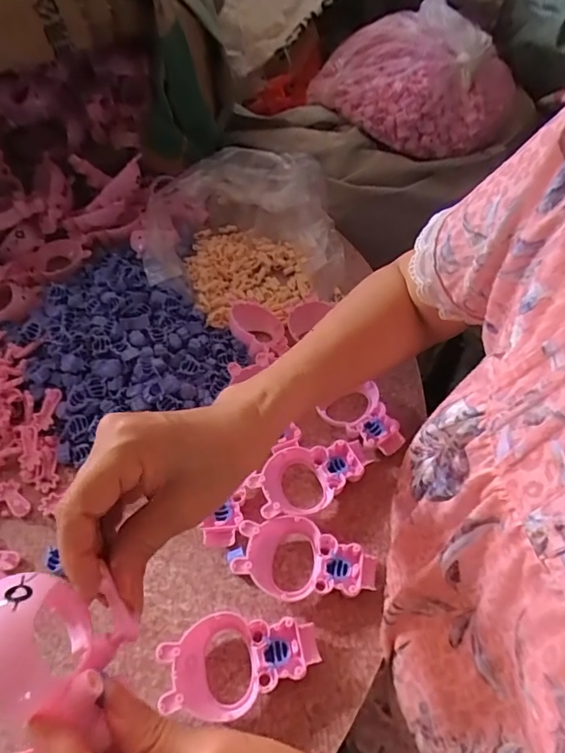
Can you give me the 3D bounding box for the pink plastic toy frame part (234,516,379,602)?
[{"bbox_3d":[0.018,0.140,0.361,0.103,0.025,0.057,7,54,6],"label":"pink plastic toy frame part"}]

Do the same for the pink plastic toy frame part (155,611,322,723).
[{"bbox_3d":[-0.027,0.191,0.322,0.103,0.023,0.058,-10,54,-6],"label":"pink plastic toy frame part"}]

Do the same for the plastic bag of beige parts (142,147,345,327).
[{"bbox_3d":[-0.055,-0.173,0.563,0.228,0.127,0.236,-10,54,-6],"label":"plastic bag of beige parts"}]

